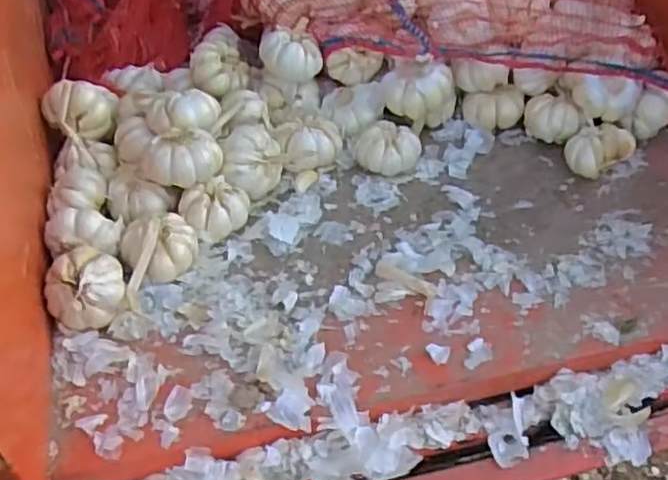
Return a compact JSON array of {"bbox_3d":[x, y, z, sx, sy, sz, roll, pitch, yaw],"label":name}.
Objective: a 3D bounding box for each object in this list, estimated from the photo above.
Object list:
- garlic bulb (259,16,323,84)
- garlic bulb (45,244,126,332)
[{"bbox_3d":[-0.041,-0.173,0.683,0.054,0.052,0.049,-20,50,-18],"label":"garlic bulb"},{"bbox_3d":[-0.186,0.034,0.527,0.054,0.040,0.050,-14,48,-12],"label":"garlic bulb"}]

